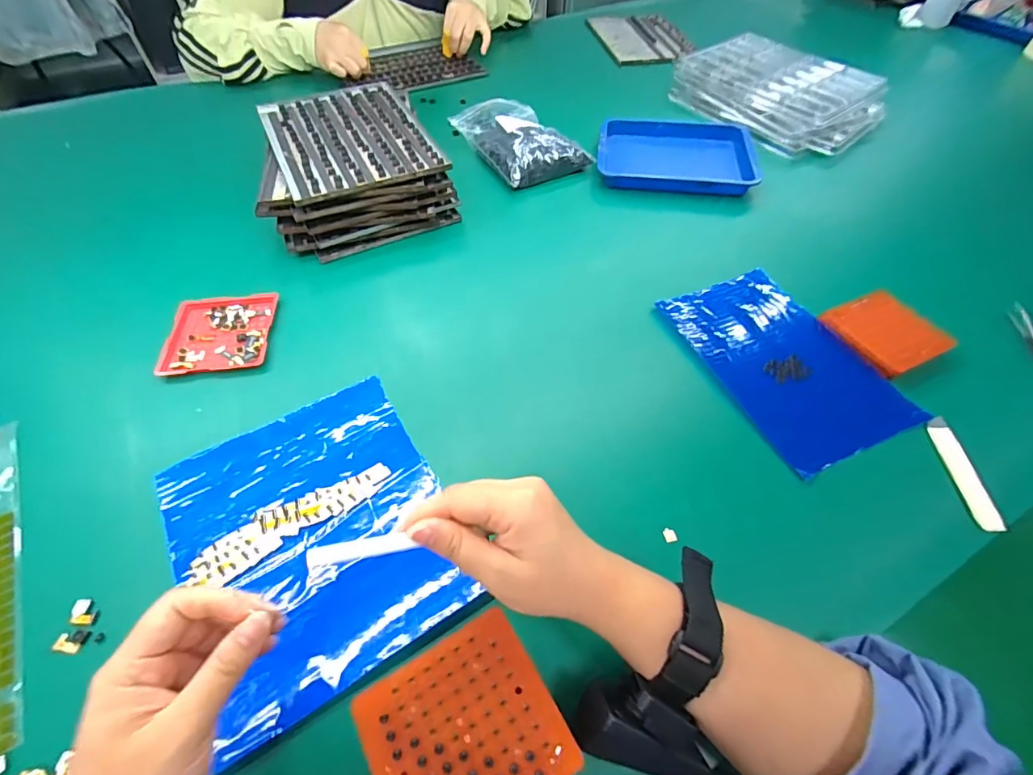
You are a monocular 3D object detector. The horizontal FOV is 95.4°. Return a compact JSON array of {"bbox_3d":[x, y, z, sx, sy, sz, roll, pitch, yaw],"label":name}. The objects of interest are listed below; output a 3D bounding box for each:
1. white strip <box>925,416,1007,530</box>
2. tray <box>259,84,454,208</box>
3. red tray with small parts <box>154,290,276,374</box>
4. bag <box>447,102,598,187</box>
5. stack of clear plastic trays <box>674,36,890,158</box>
[{"bbox_3d":[0.370,0.068,0.389,0.014,0.011,0.101,4,53,3],"label":"white strip"},{"bbox_3d":[-0.210,-0.315,0.589,0.179,0.010,0.242,-22,56,-16],"label":"tray"},{"bbox_3d":[-0.303,-0.057,0.478,0.102,0.008,0.099,-6,53,-5],"label":"red tray with small parts"},{"bbox_3d":[0.003,-0.368,0.687,0.136,0.044,0.195,-25,57,-18],"label":"bag"},{"bbox_3d":[0.425,-0.487,0.774,0.310,0.060,0.237,38,62,25],"label":"stack of clear plastic trays"}]

